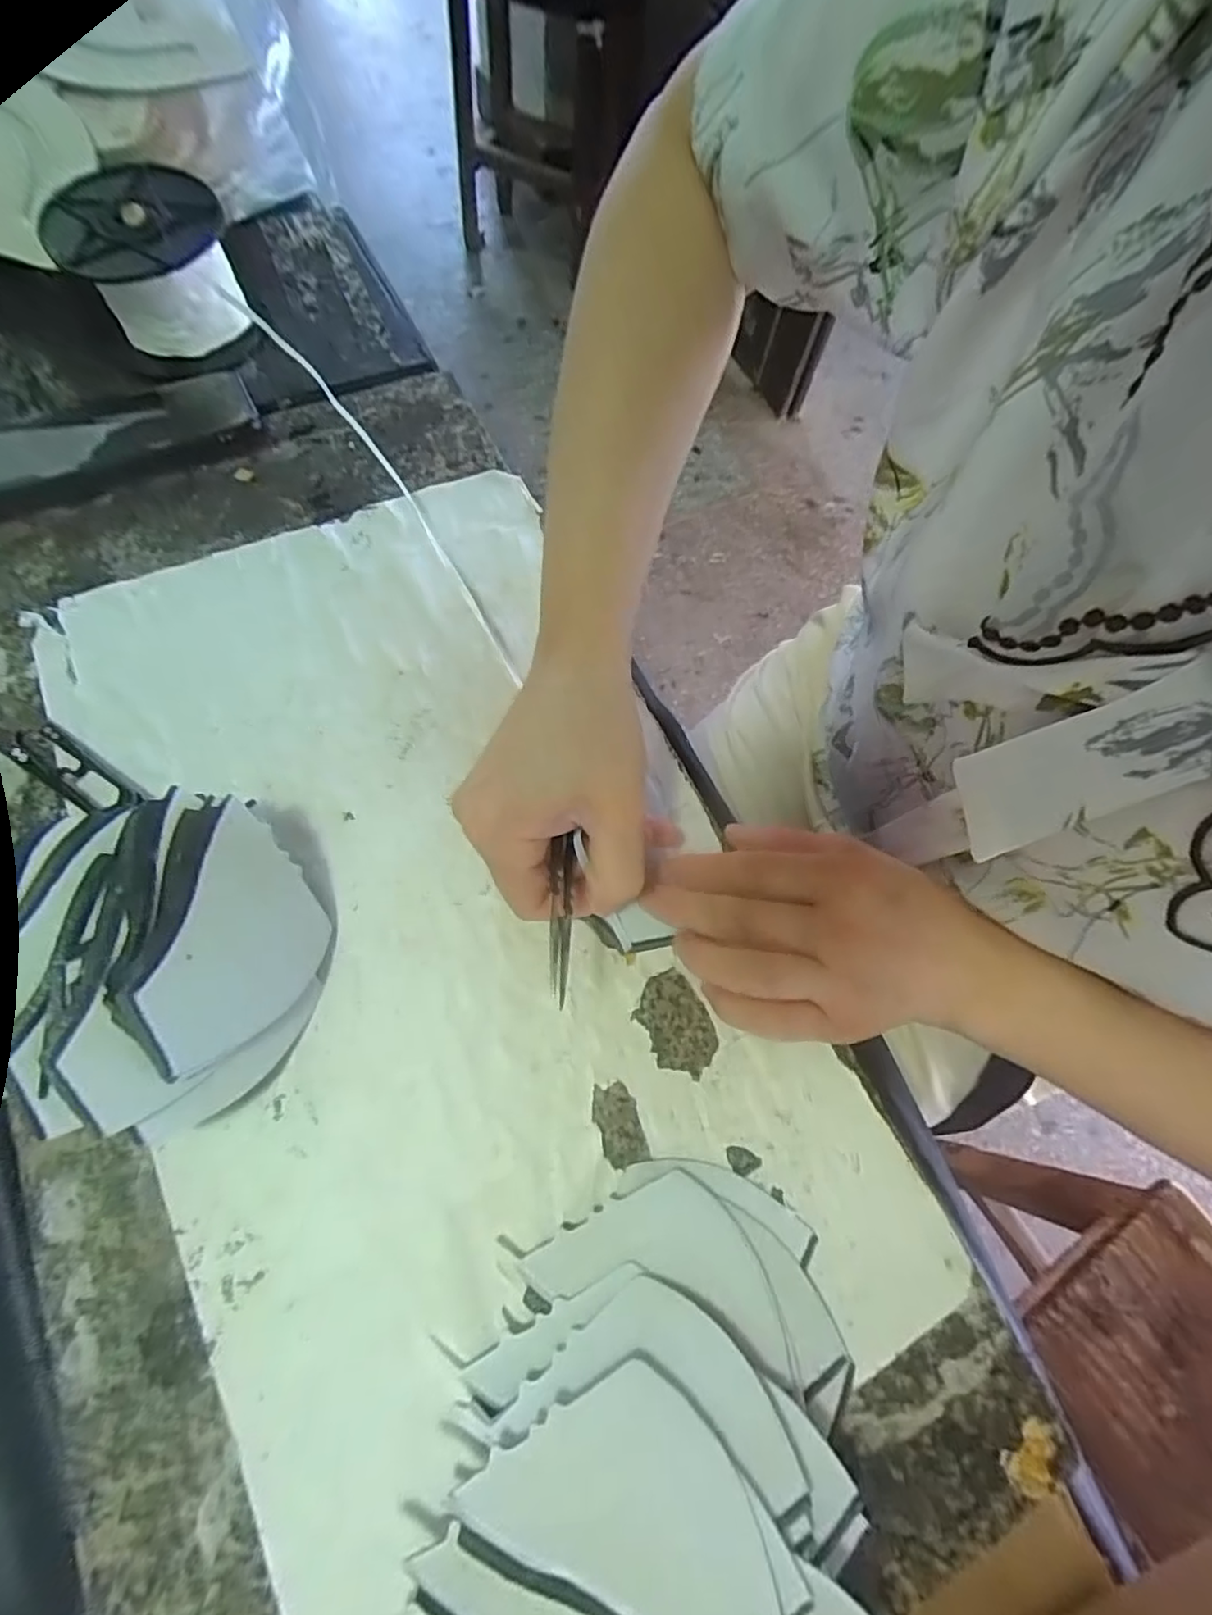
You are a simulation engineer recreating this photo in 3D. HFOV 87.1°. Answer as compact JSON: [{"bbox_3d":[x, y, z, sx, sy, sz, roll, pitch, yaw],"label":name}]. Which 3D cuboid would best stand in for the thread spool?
[{"bbox_3d":[-0.268,-0.323,0.381,0.089,0.057,0.101,-13,70,-10],"label":"thread spool"}]

